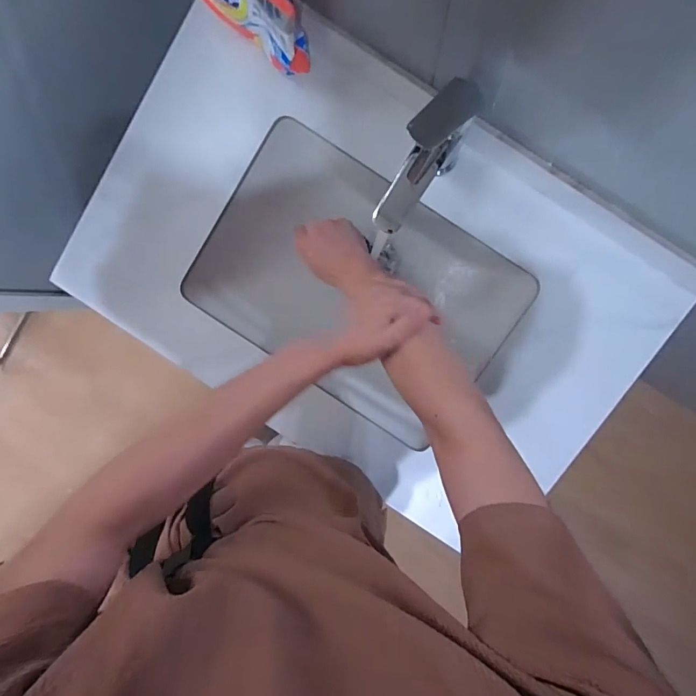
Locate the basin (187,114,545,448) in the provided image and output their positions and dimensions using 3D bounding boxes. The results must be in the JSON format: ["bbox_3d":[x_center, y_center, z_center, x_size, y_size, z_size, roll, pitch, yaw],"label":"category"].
[{"bbox_3d":[0.024,-0.092,0.681,0.453,0.144,0.319,31,98,1],"label":"basin"}]

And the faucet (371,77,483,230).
[{"bbox_3d":[0.084,-0.208,0.502,0.047,0.178,0.160,35,98,0],"label":"faucet"}]

